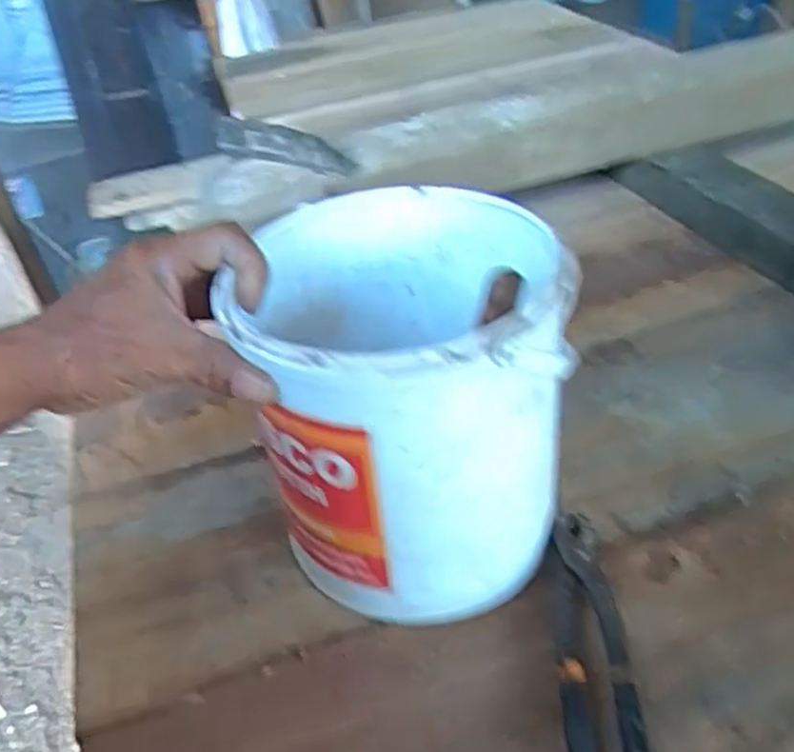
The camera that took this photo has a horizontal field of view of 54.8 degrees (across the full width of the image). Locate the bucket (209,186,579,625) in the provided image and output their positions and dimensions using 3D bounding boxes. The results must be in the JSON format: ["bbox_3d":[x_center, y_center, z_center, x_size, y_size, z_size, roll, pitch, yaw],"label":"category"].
[{"bbox_3d":[-0.001,0.009,0.461,0.160,0.183,0.191,-10,38,-4],"label":"bucket"}]

